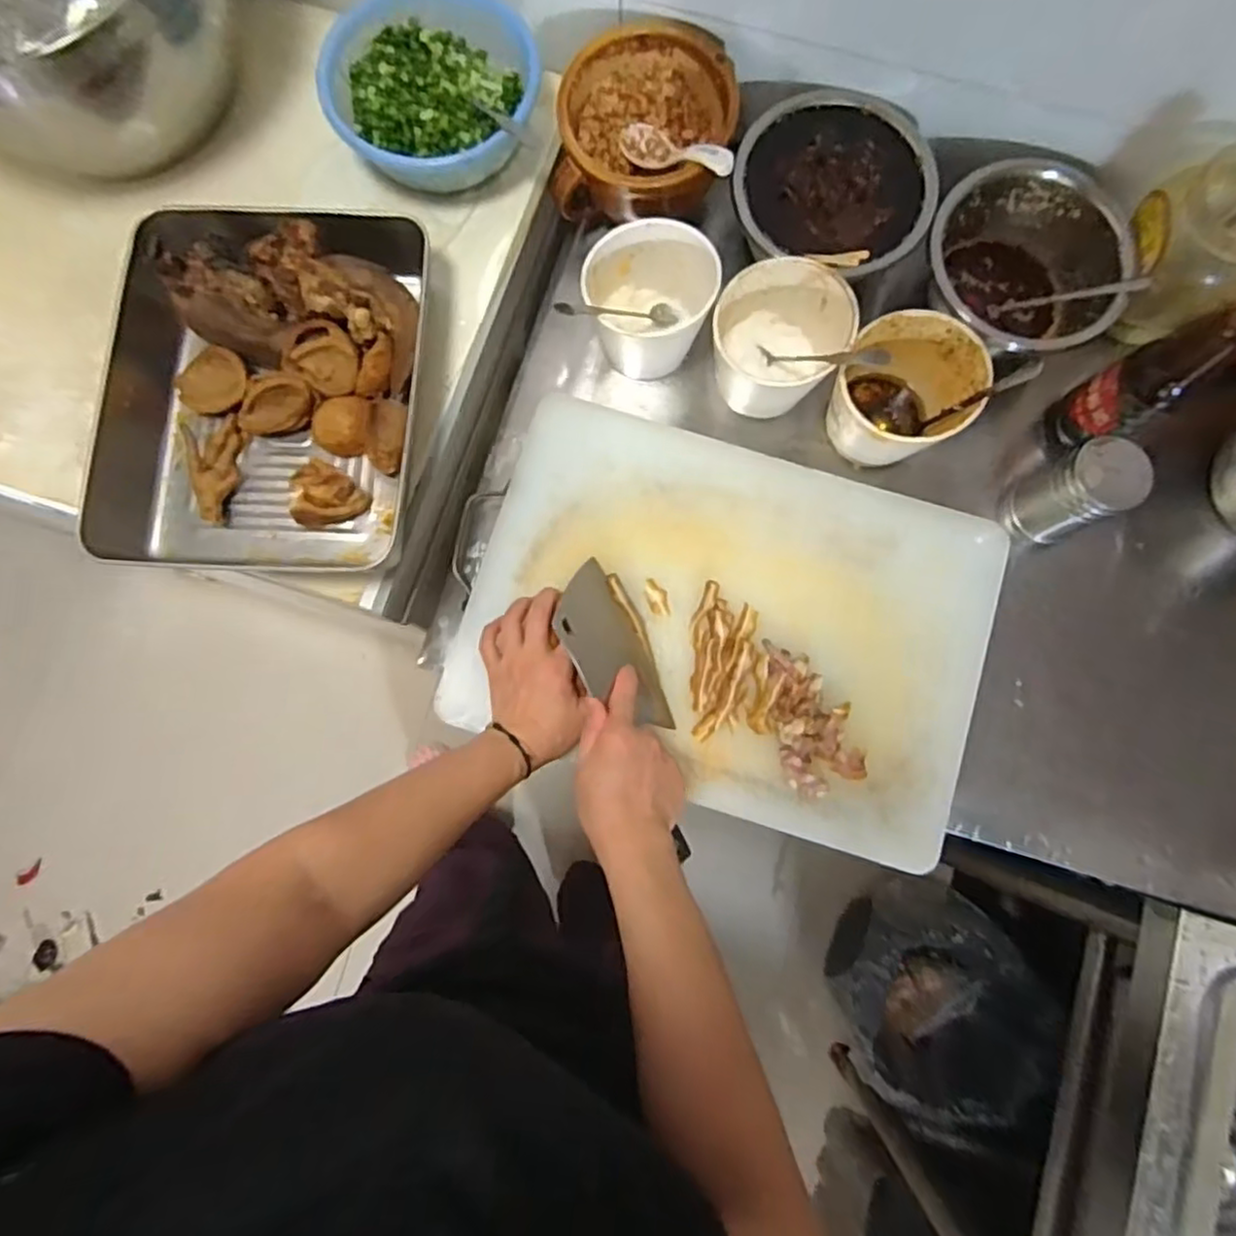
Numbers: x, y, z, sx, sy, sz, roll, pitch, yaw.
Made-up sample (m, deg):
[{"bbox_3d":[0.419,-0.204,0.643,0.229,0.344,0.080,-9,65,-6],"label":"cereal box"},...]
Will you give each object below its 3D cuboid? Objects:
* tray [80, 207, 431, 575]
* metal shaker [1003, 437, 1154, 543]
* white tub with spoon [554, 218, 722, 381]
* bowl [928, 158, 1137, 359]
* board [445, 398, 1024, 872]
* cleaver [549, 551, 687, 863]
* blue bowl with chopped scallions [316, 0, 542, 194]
[{"bbox_3d":[-0.286,-0.190,0.559,0.242,0.079,0.295,3,81,1],"label":"tray"},{"bbox_3d":[0.388,-0.106,0.593,0.053,0.111,0.061,-23,82,-5],"label":"metal shaker"},{"bbox_3d":[0.030,-0.291,0.637,0.111,0.106,0.129,24,81,3],"label":"white tub with spoon"},{"bbox_3d":[0.366,-0.321,0.636,0.174,0.103,0.135,32,81,4],"label":"bowl"},{"bbox_3d":[0.095,0.005,0.613,0.439,0.029,0.307,17,82,3],"label":"board"},{"bbox_3d":[0.007,0.073,0.575,0.071,0.026,0.240,-20,83,-41],"label":"cleaver"},{"bbox_3d":[-0.161,-0.465,0.611,0.176,0.060,0.186,0,81,0],"label":"blue bowl with chopped scallions"}]

